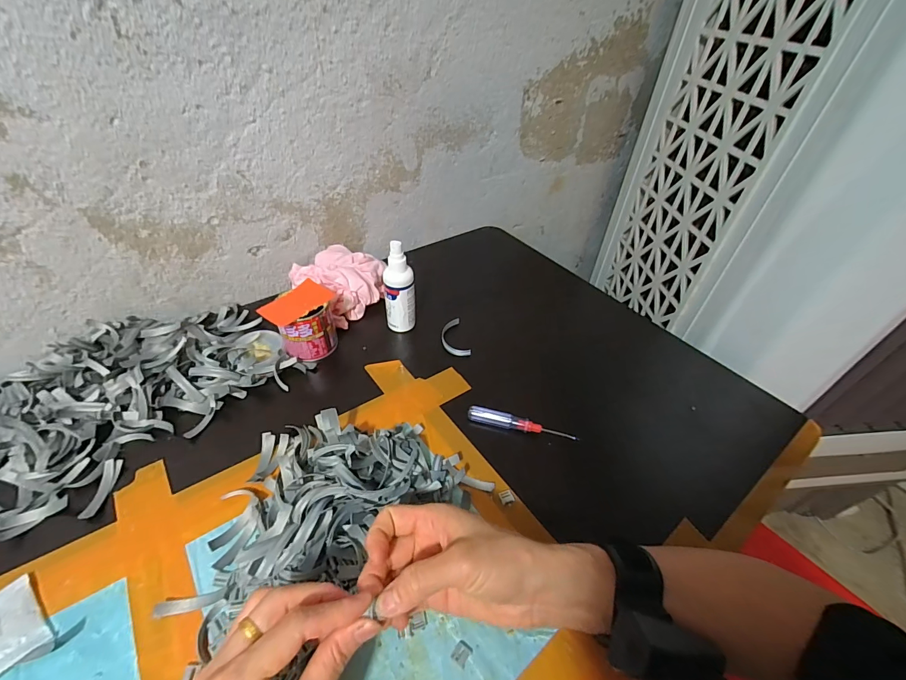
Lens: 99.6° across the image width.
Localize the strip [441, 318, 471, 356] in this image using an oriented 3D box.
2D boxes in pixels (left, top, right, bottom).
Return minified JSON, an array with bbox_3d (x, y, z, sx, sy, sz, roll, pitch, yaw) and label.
[{"bbox_3d":[0.001,-0.002,0.529,0.032,0.012,0.074,-7,44,-10],"label":"strip"}]

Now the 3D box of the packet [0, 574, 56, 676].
[{"bbox_3d":[-0.325,0.210,0.278,0.071,0.011,0.038,29,49,25],"label":"packet"}]

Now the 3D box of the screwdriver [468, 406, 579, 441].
[{"bbox_3d":[0.075,0.094,0.424,0.117,0.014,0.014,14,45,12],"label":"screwdriver"}]

